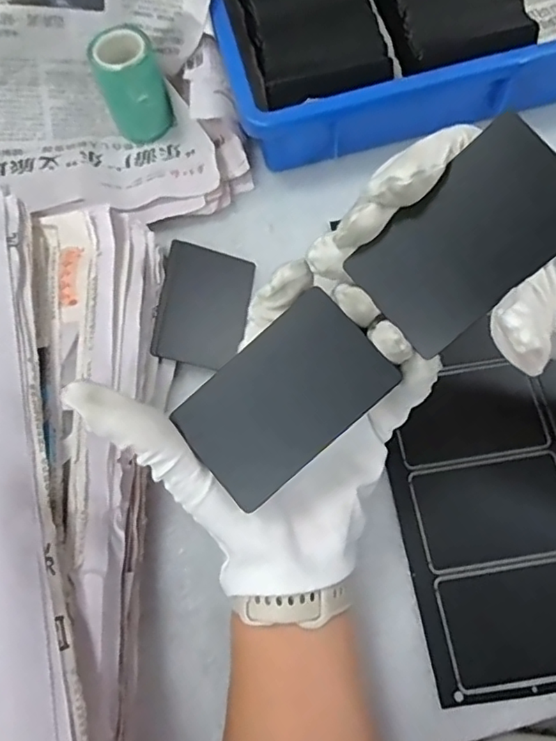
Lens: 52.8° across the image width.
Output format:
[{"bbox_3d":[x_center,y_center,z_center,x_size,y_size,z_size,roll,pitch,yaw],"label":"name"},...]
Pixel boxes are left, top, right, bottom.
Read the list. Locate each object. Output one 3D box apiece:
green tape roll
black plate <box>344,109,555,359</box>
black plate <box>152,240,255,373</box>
[{"bbox_3d":[-0.103,-0.203,0.405,0.045,0.065,0.040,-18,69,-4],"label":"green tape roll"},{"bbox_3d":[0.075,-0.052,0.220,0.083,0.004,0.051,-43,82,16],"label":"black plate"},{"bbox_3d":[-0.049,-0.043,0.372,0.057,0.005,0.084,15,67,-16],"label":"black plate"}]

